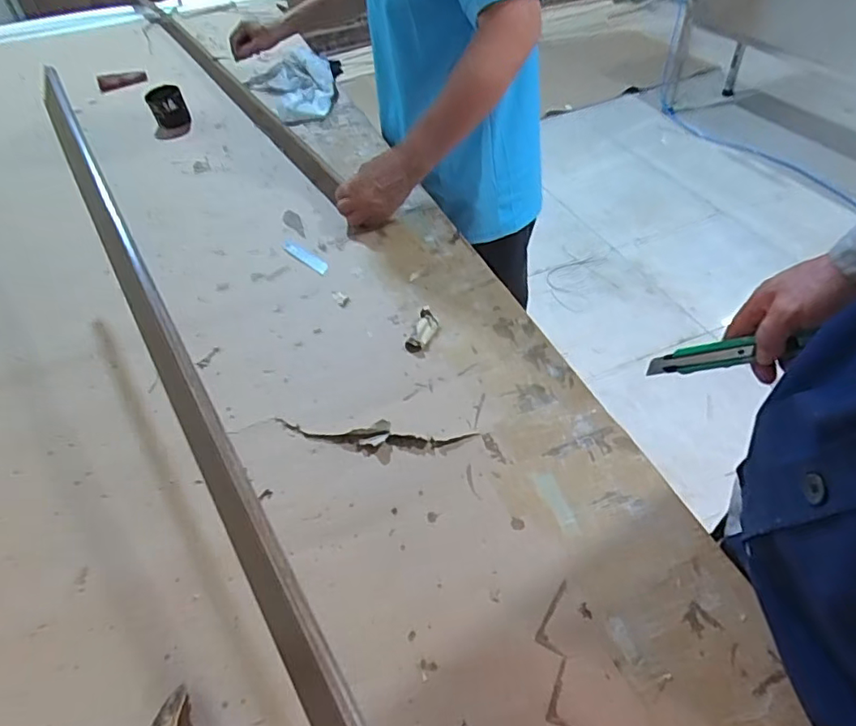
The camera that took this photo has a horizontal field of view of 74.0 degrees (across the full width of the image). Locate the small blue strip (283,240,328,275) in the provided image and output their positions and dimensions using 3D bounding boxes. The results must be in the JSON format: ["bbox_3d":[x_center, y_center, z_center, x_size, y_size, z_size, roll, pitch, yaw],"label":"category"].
[{"bbox_3d":[-0.163,-0.142,0.756,0.020,0.006,0.100,-36,53,-26],"label":"small blue strip"}]

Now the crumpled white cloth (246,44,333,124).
[{"bbox_3d":[-0.261,-0.551,1.108,0.151,0.044,0.279,-15,47,-9],"label":"crumpled white cloth"}]

